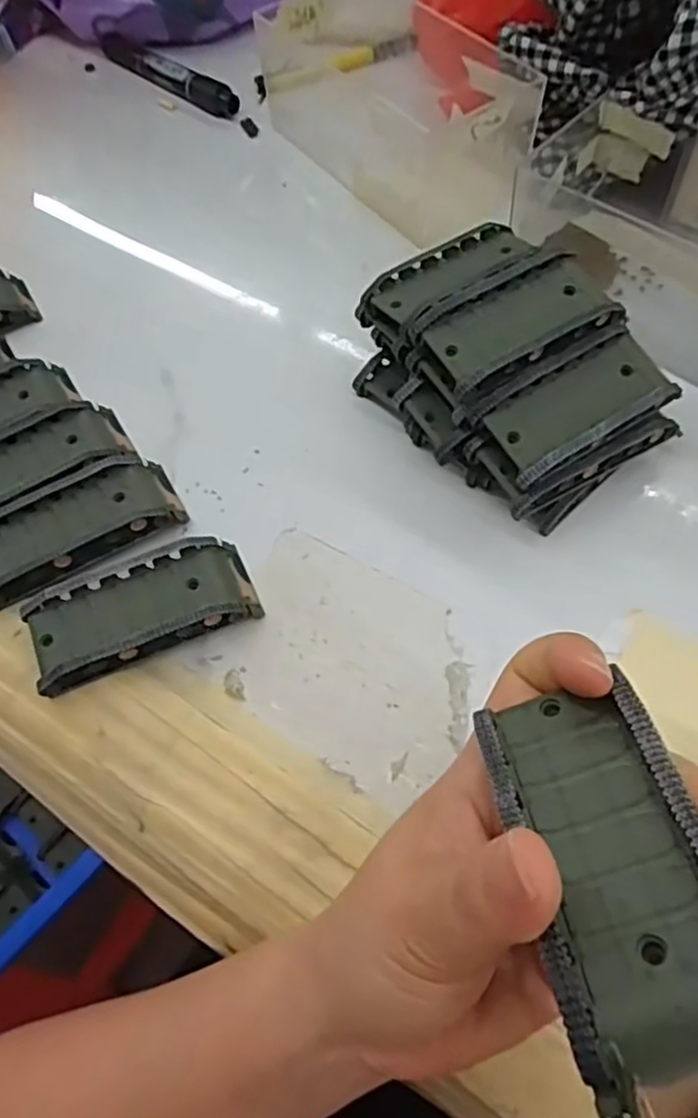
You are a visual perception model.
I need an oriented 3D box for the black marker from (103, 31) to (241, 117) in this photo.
[{"bbox_3d":[-0.136,-0.365,0.536,0.137,0.016,0.023,38,70,20],"label":"black marker"}]

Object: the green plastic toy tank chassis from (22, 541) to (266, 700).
[{"bbox_3d":[-0.093,0.021,0.320,0.095,0.022,0.047,-23,64,-9],"label":"green plastic toy tank chassis"}]

